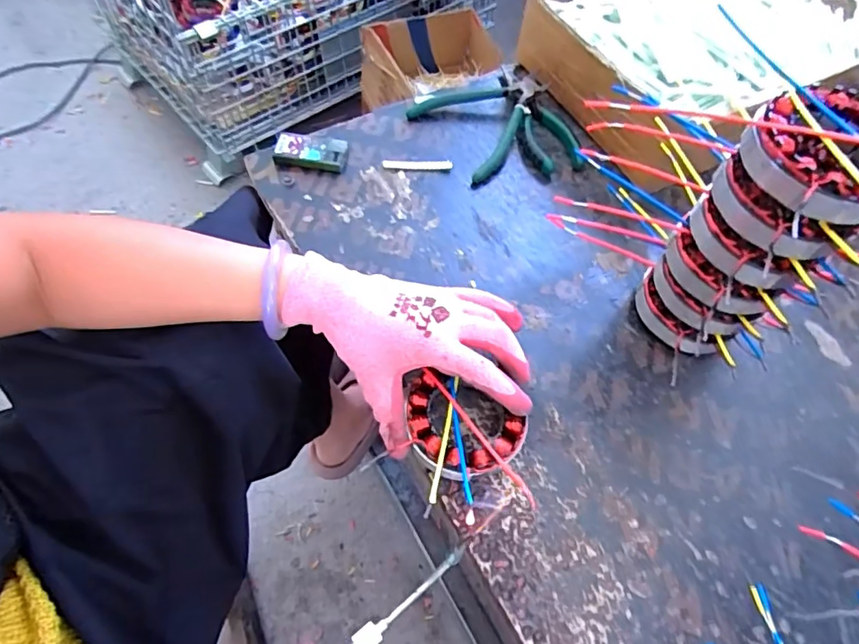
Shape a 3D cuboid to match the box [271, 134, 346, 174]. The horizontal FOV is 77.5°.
[{"bbox_3d":[-0.117,-0.169,0.530,0.069,0.017,0.033,9,60,2],"label":"box"}]

